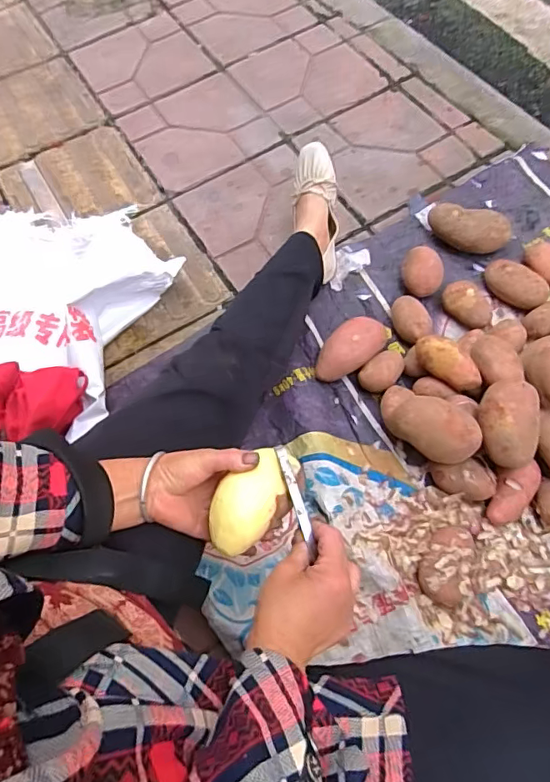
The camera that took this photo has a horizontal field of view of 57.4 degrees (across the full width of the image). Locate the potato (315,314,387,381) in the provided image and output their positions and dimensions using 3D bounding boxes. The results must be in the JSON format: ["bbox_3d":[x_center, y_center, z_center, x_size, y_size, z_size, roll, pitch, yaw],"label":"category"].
[{"bbox_3d":[0.129,-0.071,0.870,0.137,0.056,0.079,-43,70,-11],"label":"potato"}]

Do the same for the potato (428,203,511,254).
[{"bbox_3d":[0.363,-0.303,0.950,0.149,0.065,0.074,20,71,14],"label":"potato"}]

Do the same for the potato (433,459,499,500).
[{"bbox_3d":[0.288,0.134,0.770,0.095,0.044,0.056,11,69,10],"label":"potato"}]

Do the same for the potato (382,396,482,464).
[{"bbox_3d":[0.234,0.055,0.757,0.143,0.071,0.077,27,73,16],"label":"potato"}]

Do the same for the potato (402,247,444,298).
[{"bbox_3d":[0.270,-0.217,0.924,0.066,0.055,0.090,-9,67,2],"label":"potato"}]

